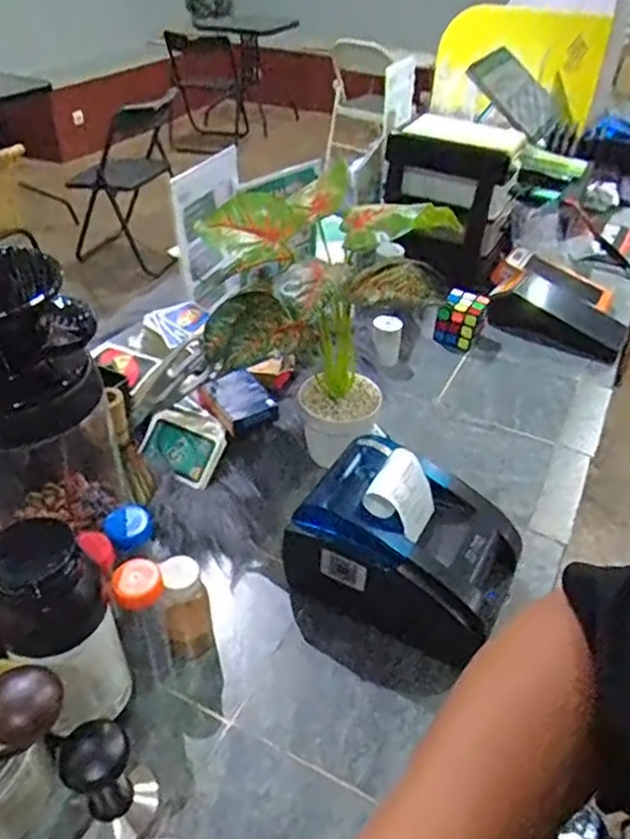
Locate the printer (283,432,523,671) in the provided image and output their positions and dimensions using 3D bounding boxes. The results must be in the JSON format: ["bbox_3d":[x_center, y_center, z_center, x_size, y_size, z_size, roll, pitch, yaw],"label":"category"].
[{"bbox_3d":[0.078,0.107,0.553,0.176,0.121,0.131,23,44,24],"label":"printer"}]

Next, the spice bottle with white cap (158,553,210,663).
[{"bbox_3d":[-0.101,0.149,0.513,0.031,0.098,0.031,-6,39,-9],"label":"spice bottle with white cap"}]

